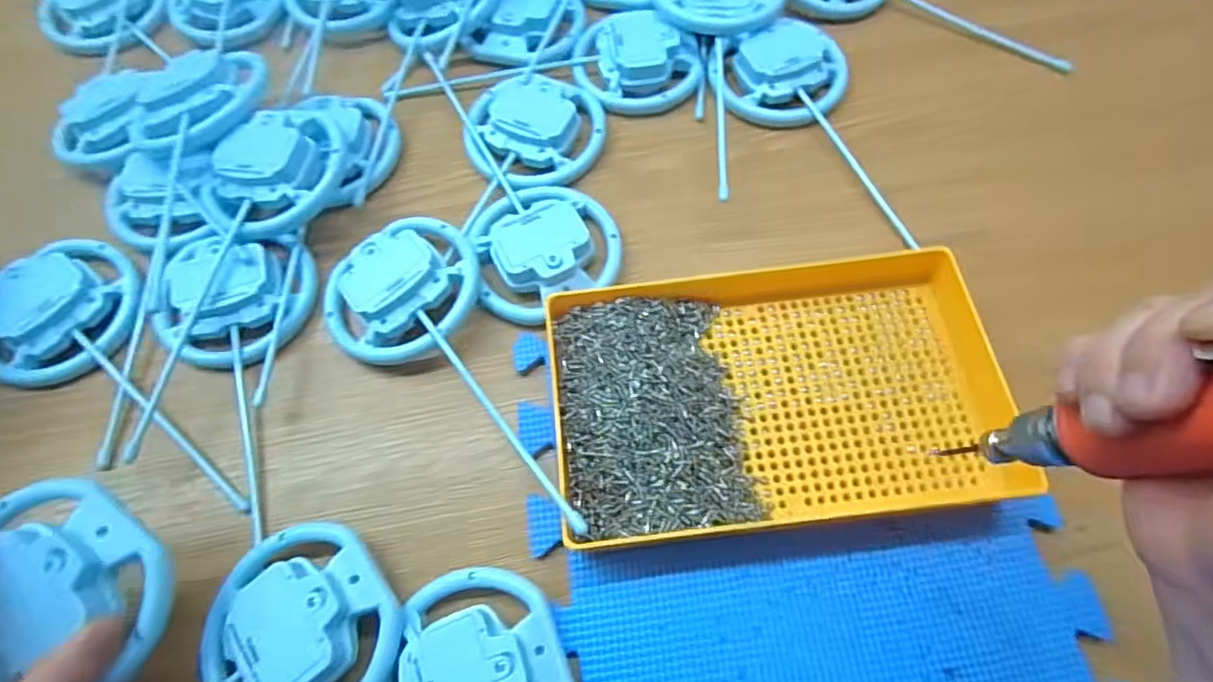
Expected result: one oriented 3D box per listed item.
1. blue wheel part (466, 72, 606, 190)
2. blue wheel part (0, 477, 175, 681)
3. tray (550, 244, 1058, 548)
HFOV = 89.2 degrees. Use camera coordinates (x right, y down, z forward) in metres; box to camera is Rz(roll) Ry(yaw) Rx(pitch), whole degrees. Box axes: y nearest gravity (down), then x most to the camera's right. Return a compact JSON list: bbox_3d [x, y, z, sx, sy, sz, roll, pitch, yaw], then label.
[{"bbox_3d":[-0.055,-0.153,0.451,0.100,0.025,0.091,-1,66,2],"label":"blue wheel part"},{"bbox_3d":[-0.254,0.114,0.281,0.088,0.035,0.095,0,66,2],"label":"blue wheel part"},{"bbox_3d":[0.097,0.028,0.357,0.254,0.040,0.155,-8,66,-2],"label":"tray"}]

